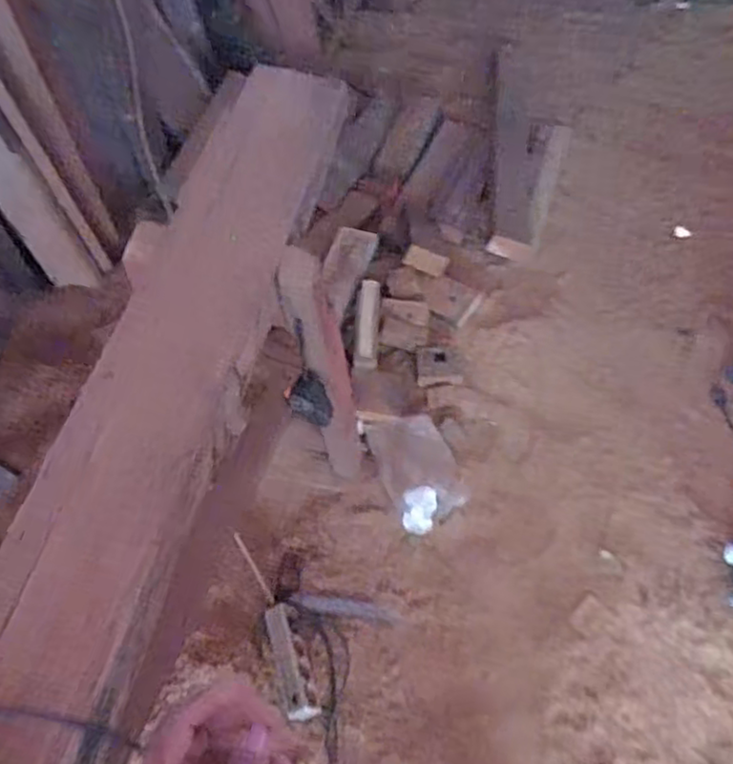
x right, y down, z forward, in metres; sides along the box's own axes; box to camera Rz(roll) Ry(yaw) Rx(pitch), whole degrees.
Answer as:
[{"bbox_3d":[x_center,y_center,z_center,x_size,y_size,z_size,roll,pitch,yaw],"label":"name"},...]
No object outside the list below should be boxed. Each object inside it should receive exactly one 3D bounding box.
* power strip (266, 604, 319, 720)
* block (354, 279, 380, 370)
[{"bbox_3d":[-0.145,0.519,1.299,0.047,0.017,0.204,-17,60,-11],"label":"power strip"},{"bbox_3d":[0.004,-0.133,1.636,0.051,0.037,0.204,4,88,2],"label":"block"}]

